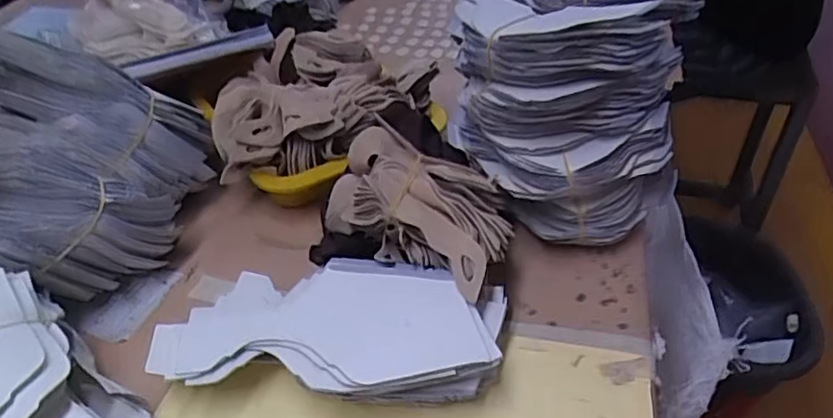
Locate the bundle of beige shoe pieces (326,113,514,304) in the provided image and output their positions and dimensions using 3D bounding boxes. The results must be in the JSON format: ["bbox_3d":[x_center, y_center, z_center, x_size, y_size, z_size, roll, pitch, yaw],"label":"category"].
[{"bbox_3d":[-0.001,-0.007,0.456,0.147,0.043,0.089,20,46,25],"label":"bundle of beige shoe pieces"}]

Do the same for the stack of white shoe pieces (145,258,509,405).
[{"bbox_3d":[-0.055,0.086,0.417,0.220,0.049,0.107,5,41,10],"label":"stack of white shoe pieces"}]

